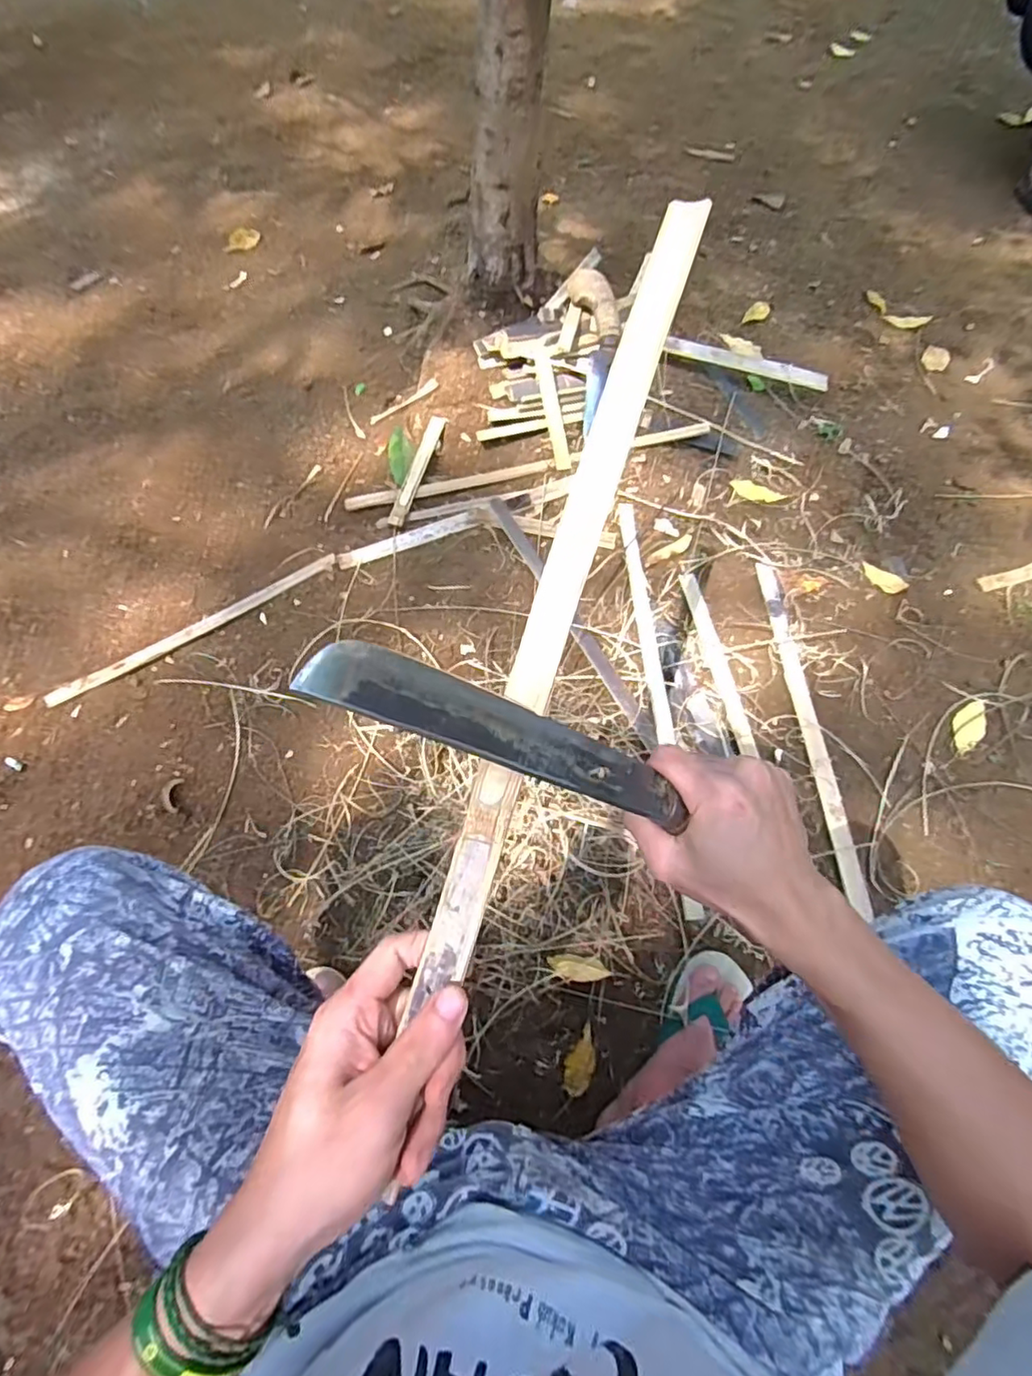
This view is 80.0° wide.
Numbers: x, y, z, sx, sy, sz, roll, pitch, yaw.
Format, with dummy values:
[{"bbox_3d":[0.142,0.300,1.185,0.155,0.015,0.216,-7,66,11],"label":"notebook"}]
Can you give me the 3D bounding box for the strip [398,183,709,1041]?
[{"bbox_3d":[0.033,-0.074,0.352,0.027,0.008,0.490,17,79,7],"label":"strip"}]

